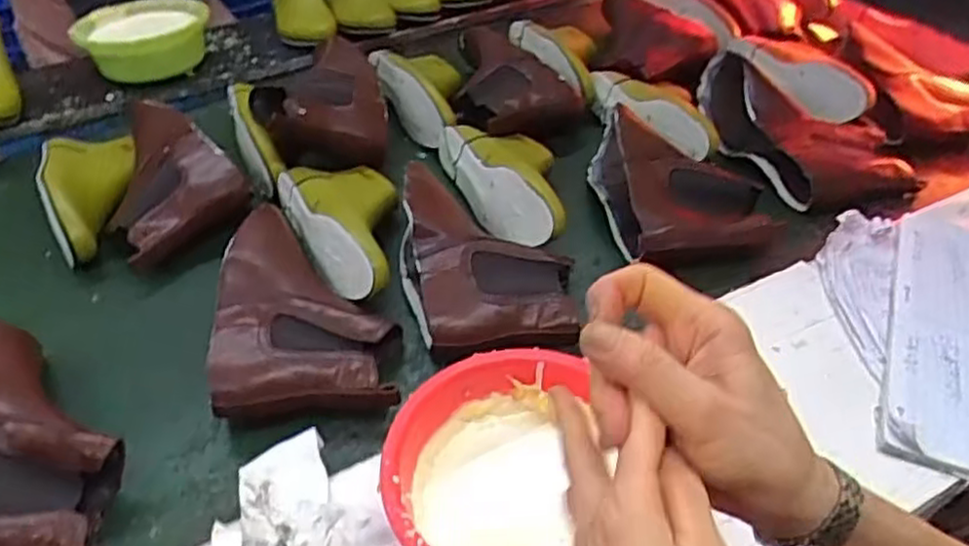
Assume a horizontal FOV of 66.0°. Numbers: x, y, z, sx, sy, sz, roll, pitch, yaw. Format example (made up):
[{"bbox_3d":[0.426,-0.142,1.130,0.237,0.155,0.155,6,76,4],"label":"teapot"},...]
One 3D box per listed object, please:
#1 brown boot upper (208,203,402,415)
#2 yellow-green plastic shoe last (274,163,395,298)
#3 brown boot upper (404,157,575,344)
[{"bbox_3d":[-0.166,0.026,0.718,0.157,0.067,0.249,-4,42,-3],"label":"brown boot upper"},{"bbox_3d":[-0.138,-0.066,0.801,0.117,0.057,0.234,-20,45,-19],"label":"yellow-green plastic shoe last"},{"bbox_3d":[-0.001,-0.023,0.754,0.164,0.072,0.220,-8,42,-7],"label":"brown boot upper"}]

